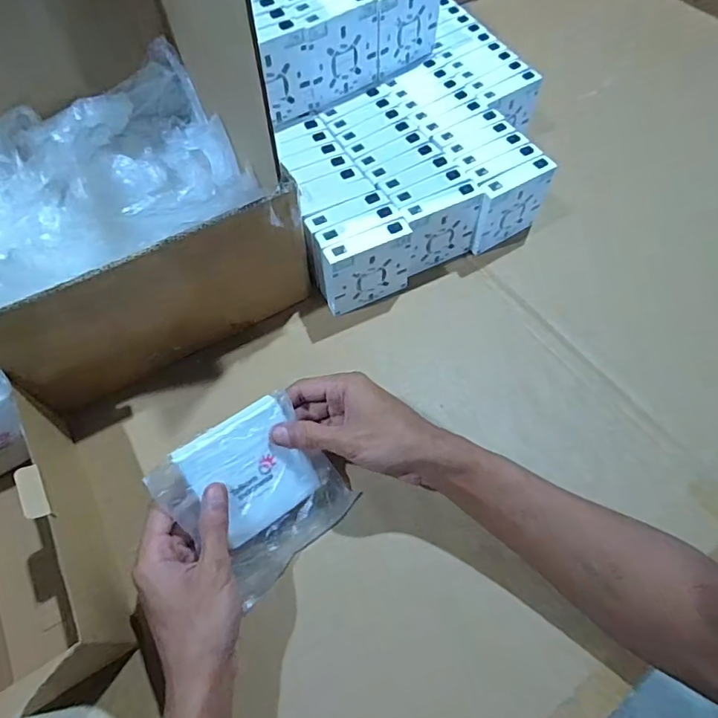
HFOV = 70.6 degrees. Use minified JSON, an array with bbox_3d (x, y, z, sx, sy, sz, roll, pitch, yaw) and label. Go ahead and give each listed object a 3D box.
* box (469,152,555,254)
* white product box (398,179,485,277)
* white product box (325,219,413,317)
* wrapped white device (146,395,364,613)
[{"bbox_3d":[0.160,-0.163,0.540,0.087,0.083,0.021,-28,65,-14],"label":"box"},{"bbox_3d":[0.082,-0.133,0.528,0.083,0.083,0.026,-25,65,-12],"label":"white product box"},{"bbox_3d":[0.009,-0.089,0.506,0.090,0.086,0.025,-23,64,-11],"label":"white product box"},{"bbox_3d":[-0.077,0.104,0.398,0.115,0.017,0.131,-40,111,-16],"label":"wrapped white device"}]

